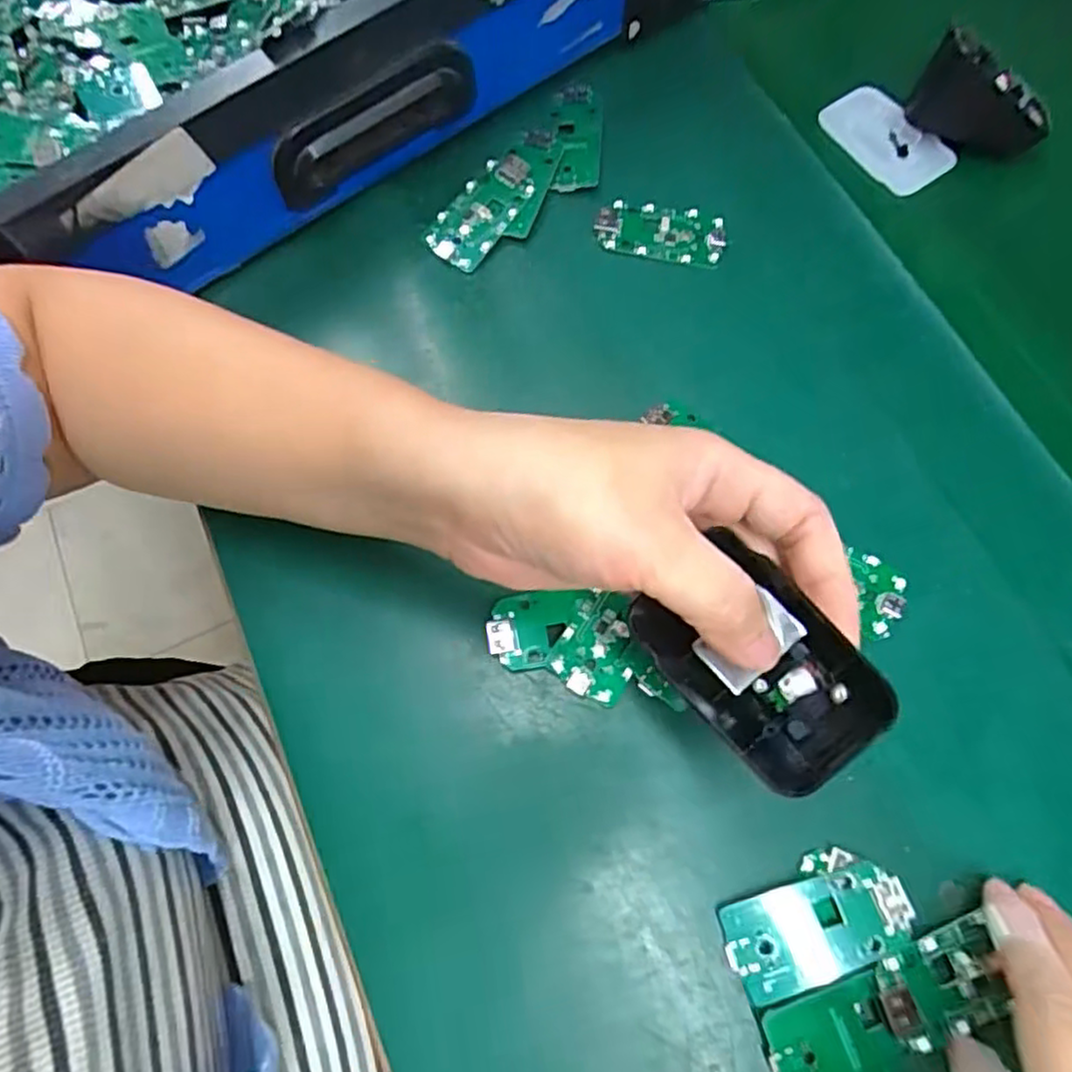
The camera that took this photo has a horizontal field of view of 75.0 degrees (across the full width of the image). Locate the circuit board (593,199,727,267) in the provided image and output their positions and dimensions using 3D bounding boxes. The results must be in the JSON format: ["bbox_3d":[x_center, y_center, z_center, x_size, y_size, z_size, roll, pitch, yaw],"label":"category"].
[{"bbox_3d":[0.062,-0.150,0.347,0.063,0.006,0.030,7,72,4],"label":"circuit board"}]

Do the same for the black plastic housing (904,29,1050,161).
[{"bbox_3d":[0.233,-0.228,0.361,0.066,0.036,0.037,15,73,7],"label":"black plastic housing"}]

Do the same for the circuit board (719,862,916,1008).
[{"bbox_3d":[0.098,0.138,0.244,0.062,0.009,0.031,-18,72,-4],"label":"circuit board"}]

